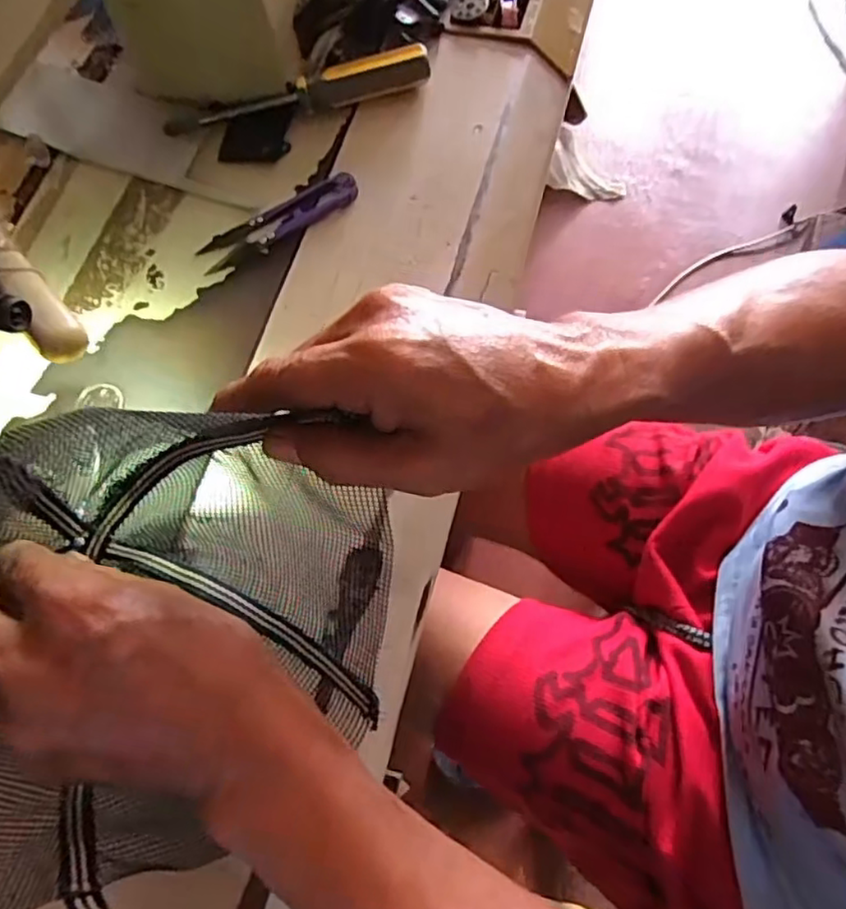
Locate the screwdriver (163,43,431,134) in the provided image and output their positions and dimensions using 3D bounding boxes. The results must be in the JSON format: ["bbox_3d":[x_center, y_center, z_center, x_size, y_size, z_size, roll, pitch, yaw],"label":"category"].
[{"bbox_3d":[-0.079,-0.227,0.401,0.168,0.022,0.020,-14,70,-2],"label":"screwdriver"}]

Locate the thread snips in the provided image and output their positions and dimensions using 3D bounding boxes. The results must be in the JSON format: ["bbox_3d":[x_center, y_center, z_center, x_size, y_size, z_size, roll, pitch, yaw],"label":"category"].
[{"bbox_3d":[-0.084,-0.138,0.378,0.096,0.011,0.026,-29,72,-7],"label":"thread snips"}]

